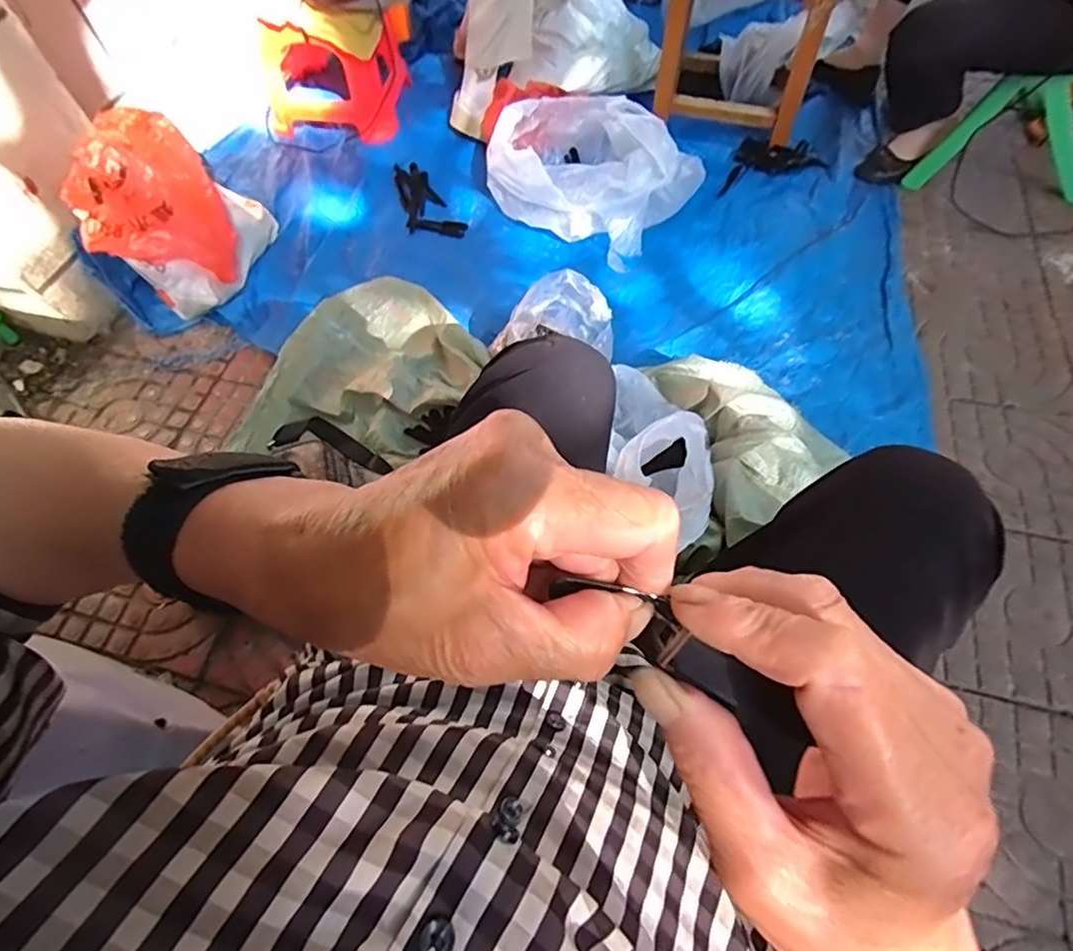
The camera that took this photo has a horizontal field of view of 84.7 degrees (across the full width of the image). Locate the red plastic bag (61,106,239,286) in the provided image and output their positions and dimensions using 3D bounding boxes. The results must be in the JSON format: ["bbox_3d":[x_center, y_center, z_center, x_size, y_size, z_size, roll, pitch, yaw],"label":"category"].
[{"bbox_3d":[-0.662,-0.456,1.016,0.199,0.243,0.137,-9,61,-1],"label":"red plastic bag"}]

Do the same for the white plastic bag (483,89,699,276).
[{"bbox_3d":[0.120,-0.661,1.254,0.369,0.148,0.341,35,69,20],"label":"white plastic bag"}]

